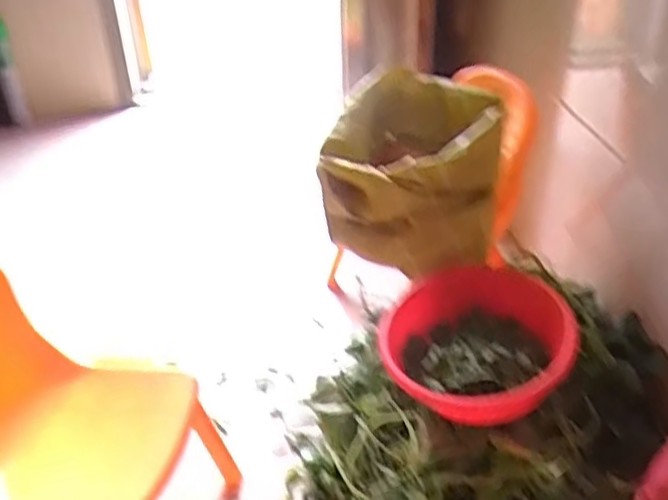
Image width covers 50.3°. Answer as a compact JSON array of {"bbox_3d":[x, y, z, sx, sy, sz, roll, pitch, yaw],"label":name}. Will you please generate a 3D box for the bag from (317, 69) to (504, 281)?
[{"bbox_3d":[0.151,-0.166,1.425,0.342,0.253,0.330,6,36,11],"label":"bag"}]

